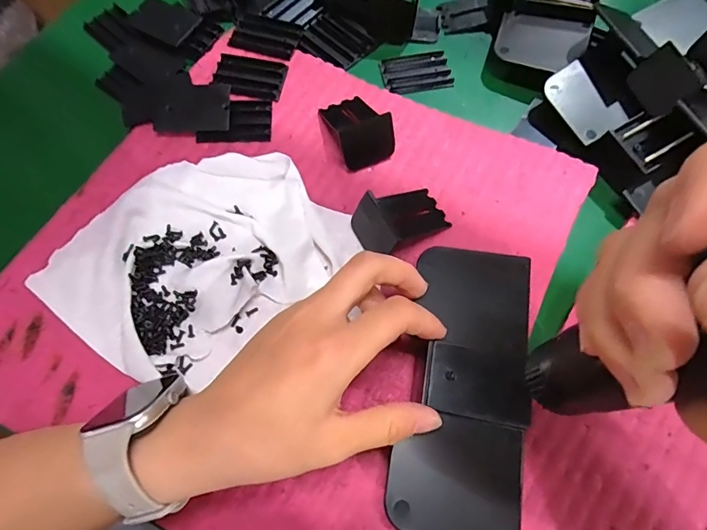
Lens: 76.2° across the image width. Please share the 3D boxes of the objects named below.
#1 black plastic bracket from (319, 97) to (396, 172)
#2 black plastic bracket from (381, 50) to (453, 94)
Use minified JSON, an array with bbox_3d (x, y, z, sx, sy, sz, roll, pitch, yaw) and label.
[{"bbox_3d":[0.002,-0.102,0.322,0.038,0.030,0.059,-21,70,-9],"label":"black plastic bracket"},{"bbox_3d":[0.051,-0.157,0.371,0.057,0.005,0.038,-13,67,-9],"label":"black plastic bracket"}]

